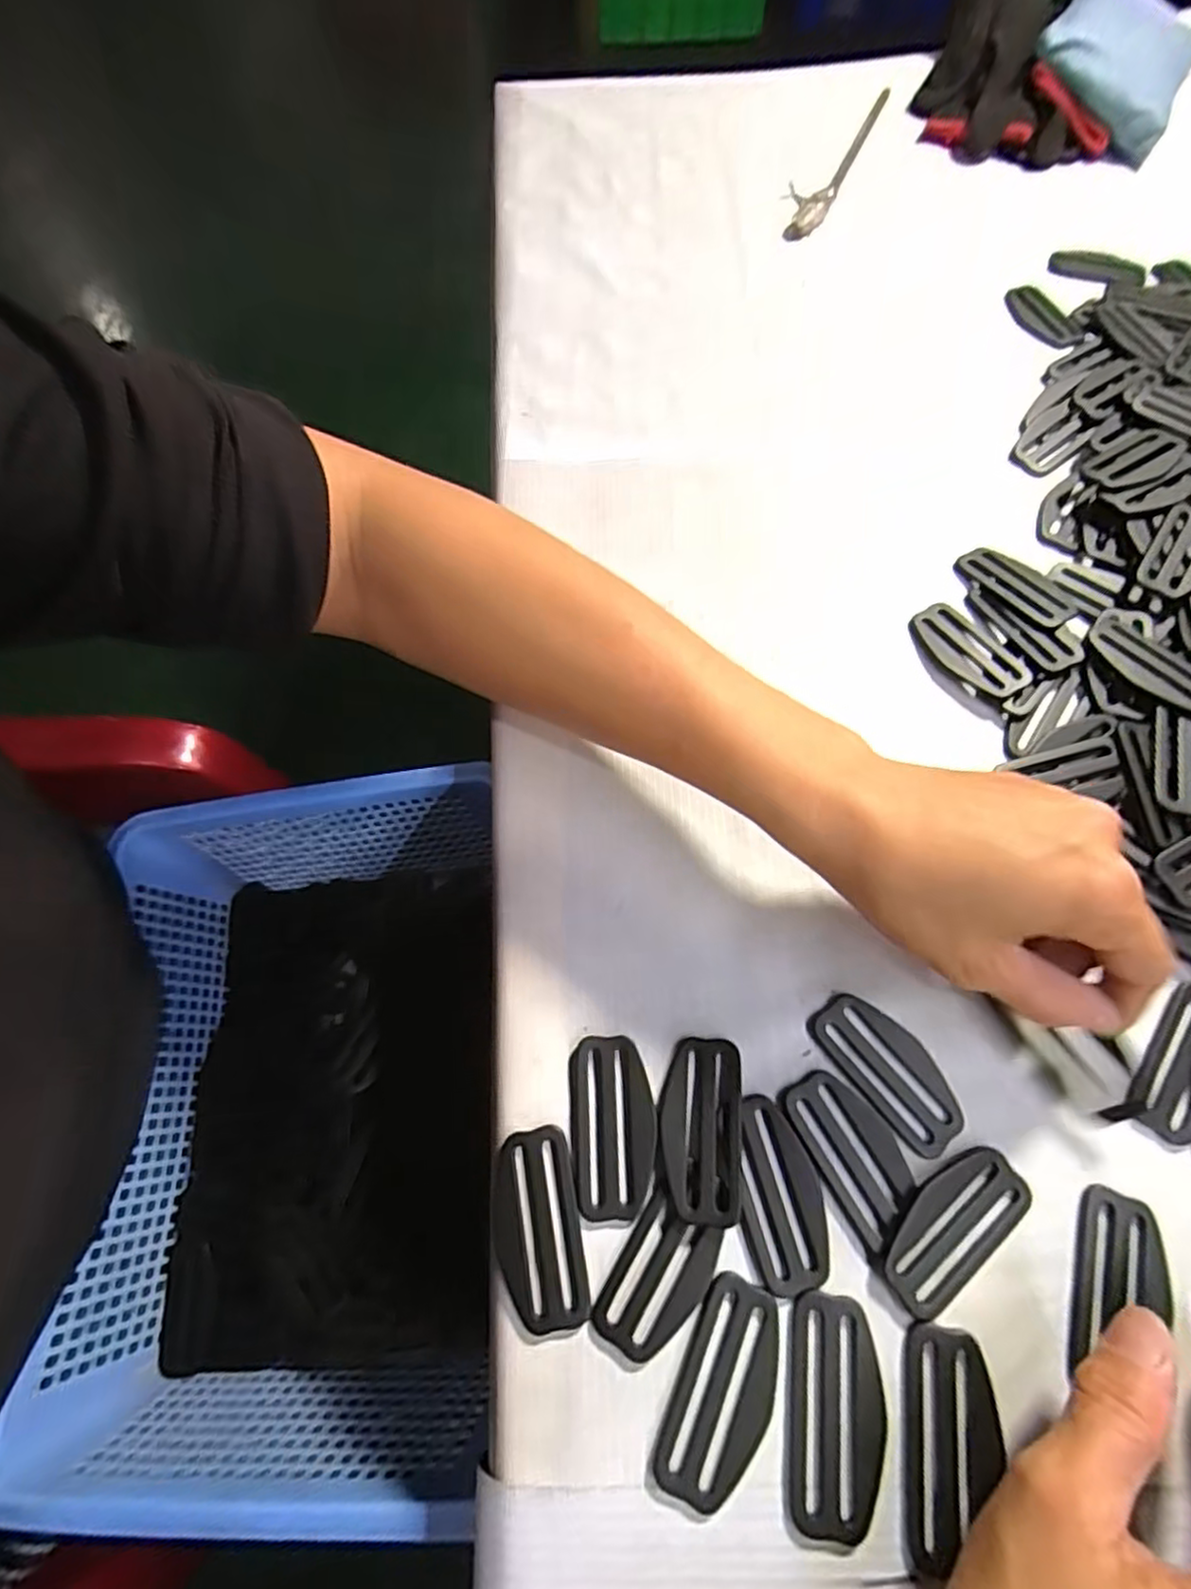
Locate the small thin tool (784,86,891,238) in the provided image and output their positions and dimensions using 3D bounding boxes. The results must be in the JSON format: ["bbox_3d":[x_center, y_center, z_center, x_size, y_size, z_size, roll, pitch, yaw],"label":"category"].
[{"bbox_3d":[0.175,-0.473,0.490,0.035,0.010,0.212,21,69,10],"label":"small thin tool"}]

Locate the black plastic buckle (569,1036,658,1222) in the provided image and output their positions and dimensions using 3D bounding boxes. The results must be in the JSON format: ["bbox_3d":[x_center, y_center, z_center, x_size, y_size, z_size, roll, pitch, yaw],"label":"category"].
[{"bbox_3d":[0.006,0.119,0.241,0.030,0.004,0.058,-3,67,0],"label":"black plastic buckle"}]

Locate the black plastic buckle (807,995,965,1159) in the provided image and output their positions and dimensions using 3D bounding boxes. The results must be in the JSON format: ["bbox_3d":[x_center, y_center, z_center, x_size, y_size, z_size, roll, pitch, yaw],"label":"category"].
[{"bbox_3d":[0.110,0.101,0.249,0.030,0.004,0.060,-38,72,-14],"label":"black plastic buckle"}]

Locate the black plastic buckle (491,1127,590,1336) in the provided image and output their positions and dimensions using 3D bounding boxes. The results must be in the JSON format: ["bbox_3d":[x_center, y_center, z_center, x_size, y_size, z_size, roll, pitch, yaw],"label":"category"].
[{"bbox_3d":[-0.020,0.150,0.231,0.030,0.004,0.059,-9,67,-3],"label":"black plastic buckle"}]

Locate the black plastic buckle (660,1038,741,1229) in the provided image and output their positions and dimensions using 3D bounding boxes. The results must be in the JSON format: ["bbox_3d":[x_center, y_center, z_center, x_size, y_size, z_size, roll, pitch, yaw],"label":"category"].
[{"bbox_3d":[0.038,0.119,0.239,0.028,0.006,0.059,4,67,3],"label":"black plastic buckle"}]

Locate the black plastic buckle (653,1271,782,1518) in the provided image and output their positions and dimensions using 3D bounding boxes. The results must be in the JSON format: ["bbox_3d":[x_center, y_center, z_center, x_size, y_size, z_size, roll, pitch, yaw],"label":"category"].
[{"bbox_3d":[0.041,0.190,0.211,0.029,0.004,0.061,26,70,11],"label":"black plastic buckle"}]

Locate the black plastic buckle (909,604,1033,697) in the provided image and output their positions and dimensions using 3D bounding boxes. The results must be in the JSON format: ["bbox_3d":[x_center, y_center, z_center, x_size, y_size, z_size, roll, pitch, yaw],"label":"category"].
[{"bbox_3d":[0.177,-0.068,0.318,0.034,0.011,0.057,-42,72,-15],"label":"black plastic buckle"}]

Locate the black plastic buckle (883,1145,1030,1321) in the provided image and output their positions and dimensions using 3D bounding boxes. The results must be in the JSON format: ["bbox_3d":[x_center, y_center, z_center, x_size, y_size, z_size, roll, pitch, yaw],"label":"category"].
[{"bbox_3d":[0.122,0.147,0.228,0.057,0.004,0.027,-36,71,-13],"label":"black plastic buckle"}]

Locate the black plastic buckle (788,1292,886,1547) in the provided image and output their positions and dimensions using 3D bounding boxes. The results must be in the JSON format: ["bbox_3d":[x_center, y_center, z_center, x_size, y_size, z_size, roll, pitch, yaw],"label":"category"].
[{"bbox_3d":[0.076,0.194,0.208,0.029,0.004,0.060,9,67,5],"label":"black plastic buckle"}]

